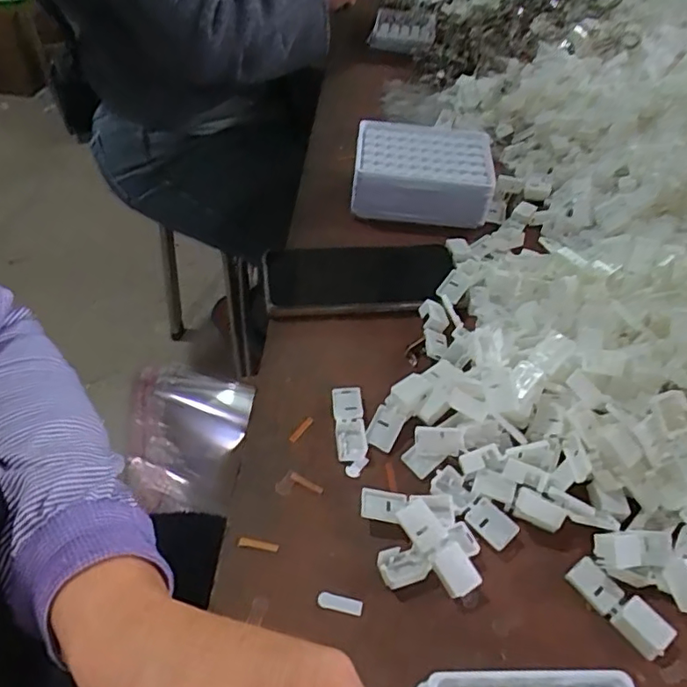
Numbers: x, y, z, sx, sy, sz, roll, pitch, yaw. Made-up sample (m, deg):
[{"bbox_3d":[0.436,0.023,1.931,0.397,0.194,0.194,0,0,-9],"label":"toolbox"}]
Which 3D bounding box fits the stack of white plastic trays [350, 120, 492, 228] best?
[{"bbox_3d":[0.078,-0.168,0.571,0.129,0.061,0.090,7,46,1],"label":"stack of white plastic trays"}]

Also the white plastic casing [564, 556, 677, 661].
[{"bbox_3d":[0.151,0.143,0.314,0.020,0.010,0.055,-29,53,-29],"label":"white plastic casing"}]

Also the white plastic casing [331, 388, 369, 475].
[{"bbox_3d":[0.004,0.056,0.384,0.020,0.008,0.066,-3,45,-6],"label":"white plastic casing"}]

